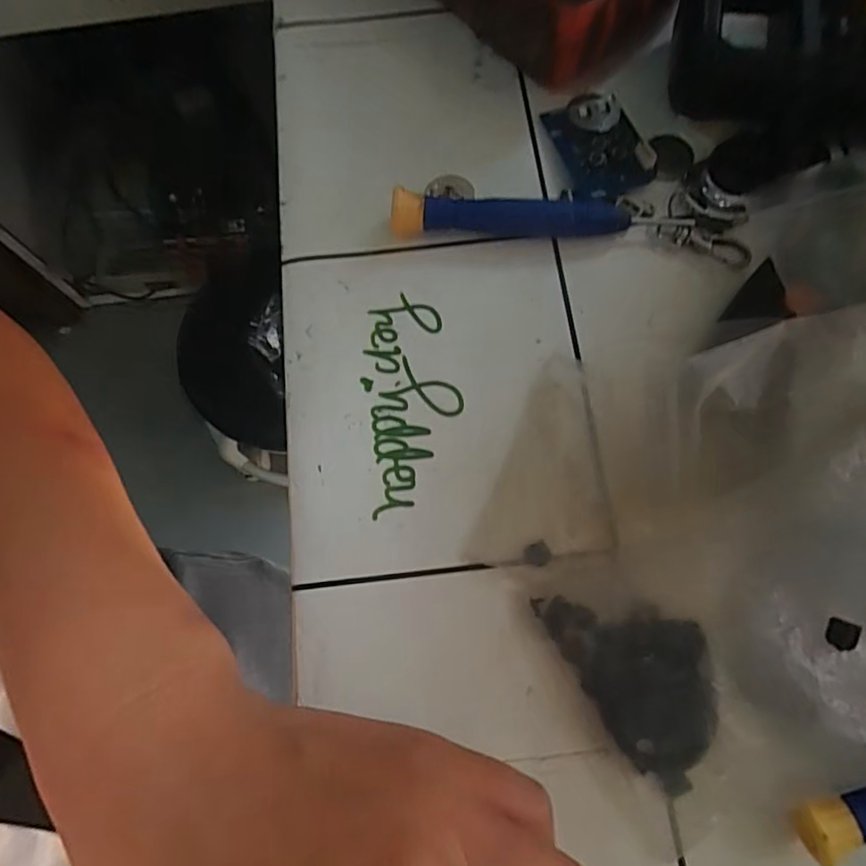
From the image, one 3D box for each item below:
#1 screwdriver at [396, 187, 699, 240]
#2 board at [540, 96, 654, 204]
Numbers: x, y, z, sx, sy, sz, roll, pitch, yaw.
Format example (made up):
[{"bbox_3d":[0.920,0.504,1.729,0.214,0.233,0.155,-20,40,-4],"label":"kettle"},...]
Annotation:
[{"bbox_3d":[0.038,-0.080,0.213,0.105,0.015,0.011,0,72,3],"label":"screwdriver"},{"bbox_3d":[0.063,-0.109,0.224,0.035,0.004,0.047,-13,72,-1],"label":"board"}]

